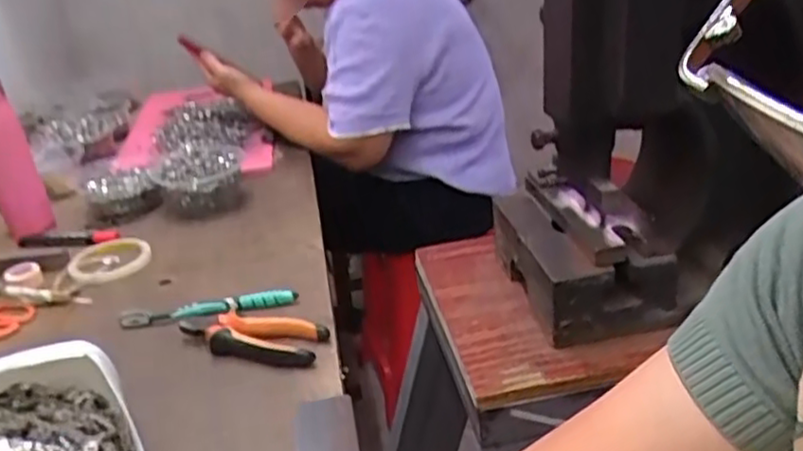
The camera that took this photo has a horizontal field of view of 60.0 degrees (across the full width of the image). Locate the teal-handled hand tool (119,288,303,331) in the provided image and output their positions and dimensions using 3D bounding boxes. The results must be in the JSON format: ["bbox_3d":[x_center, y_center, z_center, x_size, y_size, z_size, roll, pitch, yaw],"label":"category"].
[{"bbox_3d":[-0.206,0.086,0.743,0.184,0.014,0.023,-8,26,-8],"label":"teal-handled hand tool"}]

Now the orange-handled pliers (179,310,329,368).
[{"bbox_3d":[-0.149,0.105,0.679,0.148,0.021,0.055,4,27,16],"label":"orange-handled pliers"}]

